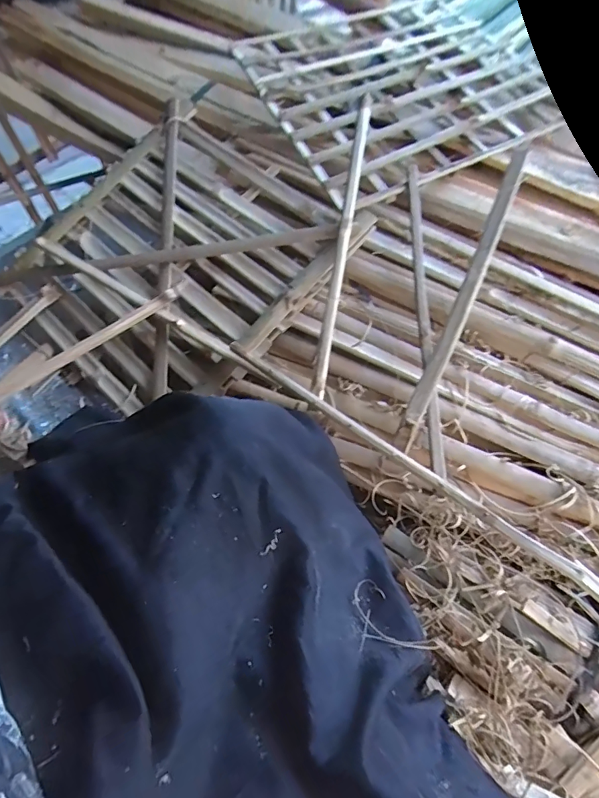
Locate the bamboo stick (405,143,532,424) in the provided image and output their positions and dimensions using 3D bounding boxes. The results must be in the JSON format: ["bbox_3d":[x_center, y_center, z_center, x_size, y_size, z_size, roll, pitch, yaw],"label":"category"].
[{"bbox_3d":[0.246,-0.174,0.632,0.022,0.016,0.467,24,76,11],"label":"bamboo stick"}]

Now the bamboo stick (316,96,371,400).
[{"bbox_3d":[0.069,-0.251,0.681,0.015,0.014,0.517,9,74,2],"label":"bamboo stick"}]

